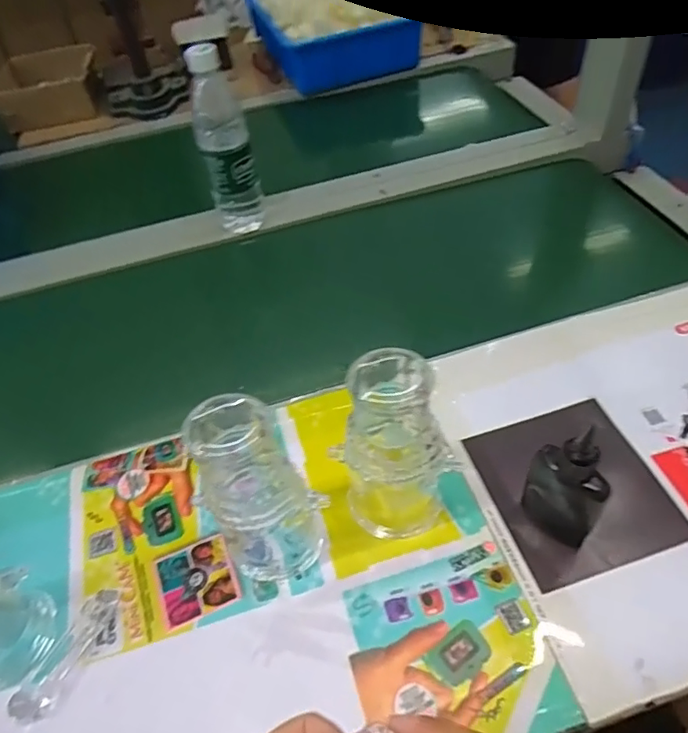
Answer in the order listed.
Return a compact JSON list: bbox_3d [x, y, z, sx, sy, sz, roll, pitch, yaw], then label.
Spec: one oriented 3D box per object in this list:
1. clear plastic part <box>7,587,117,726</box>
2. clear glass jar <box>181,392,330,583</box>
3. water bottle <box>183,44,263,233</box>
[{"bbox_3d":[-0.206,0.214,0.413,0.022,0.018,0.096,19,54,21],"label":"clear plastic part"},{"bbox_3d":[-0.061,0.096,0.399,0.063,0.172,0.065,-3,49,4],"label":"clear glass jar"},{"bbox_3d":[-0.147,-0.265,0.696,0.064,0.227,0.056,-14,49,-5],"label":"water bottle"}]

